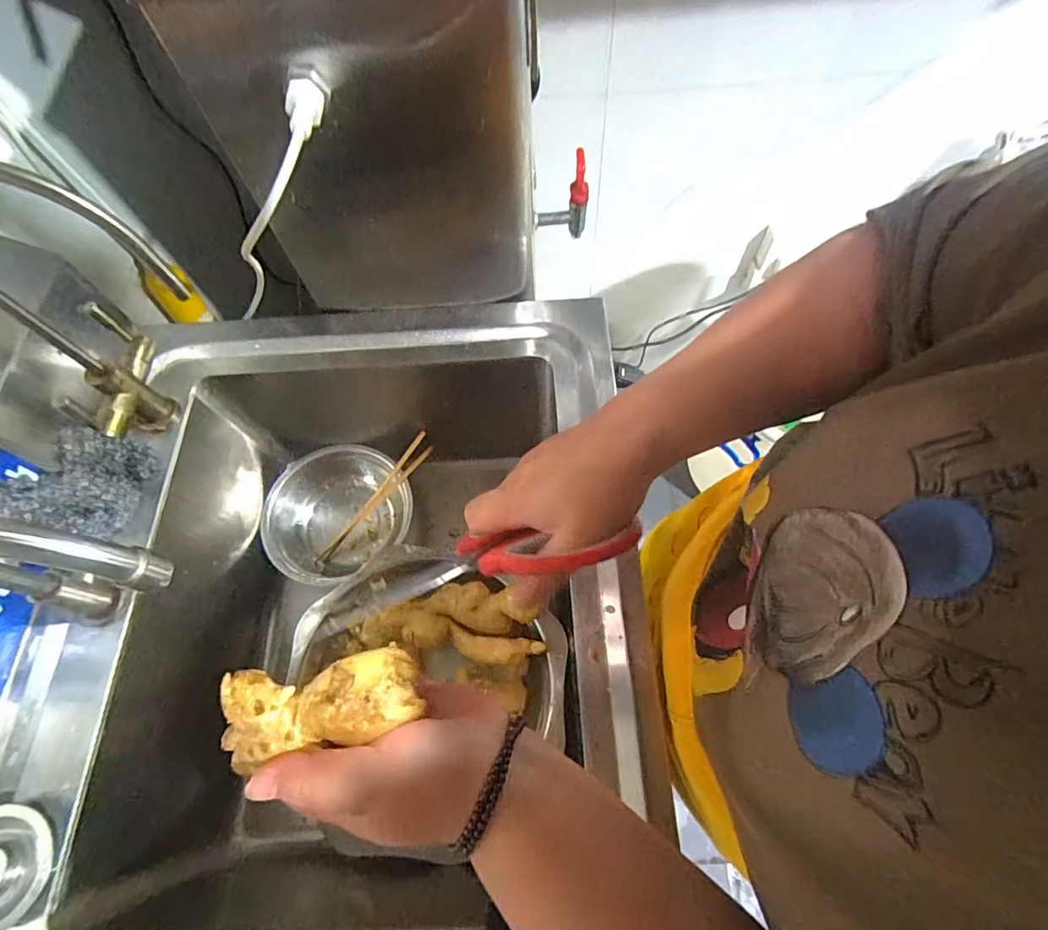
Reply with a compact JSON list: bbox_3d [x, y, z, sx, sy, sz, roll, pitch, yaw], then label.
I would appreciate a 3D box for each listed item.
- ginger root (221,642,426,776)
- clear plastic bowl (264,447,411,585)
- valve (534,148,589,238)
[{"bbox_3d":[-0.092,0.111,0.239,0.084,0.022,0.037,-6,63,-17],"label":"ginger root"},{"bbox_3d":[-0.260,0.068,0.730,0.194,0.092,0.179,-1,64,3],"label":"clear plastic bowl"},{"bbox_3d":[0.053,-0.380,0.731,0.075,0.124,0.028,0,64,3],"label":"valve"}]

